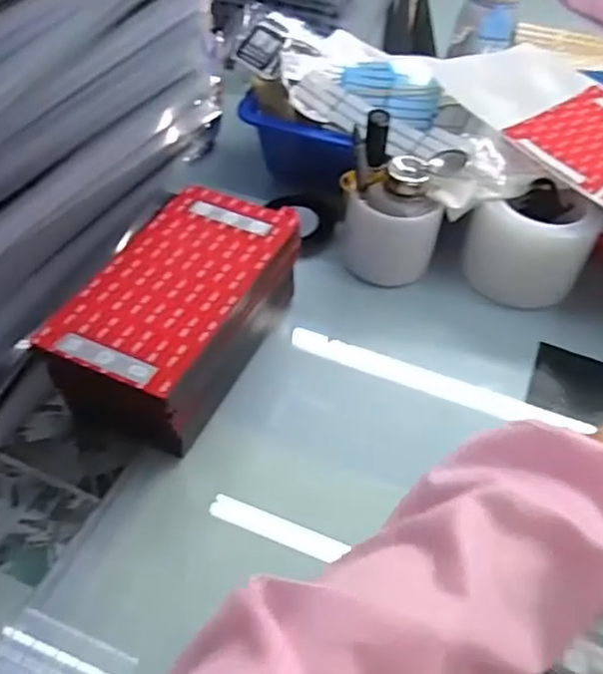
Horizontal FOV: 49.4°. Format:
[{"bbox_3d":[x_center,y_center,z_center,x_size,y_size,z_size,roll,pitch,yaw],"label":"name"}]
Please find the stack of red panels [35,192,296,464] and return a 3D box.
[{"bbox_3d":[-0.088,-0.016,0.503,0.103,0.098,0.207,21,50,15],"label":"stack of red panels"}]

